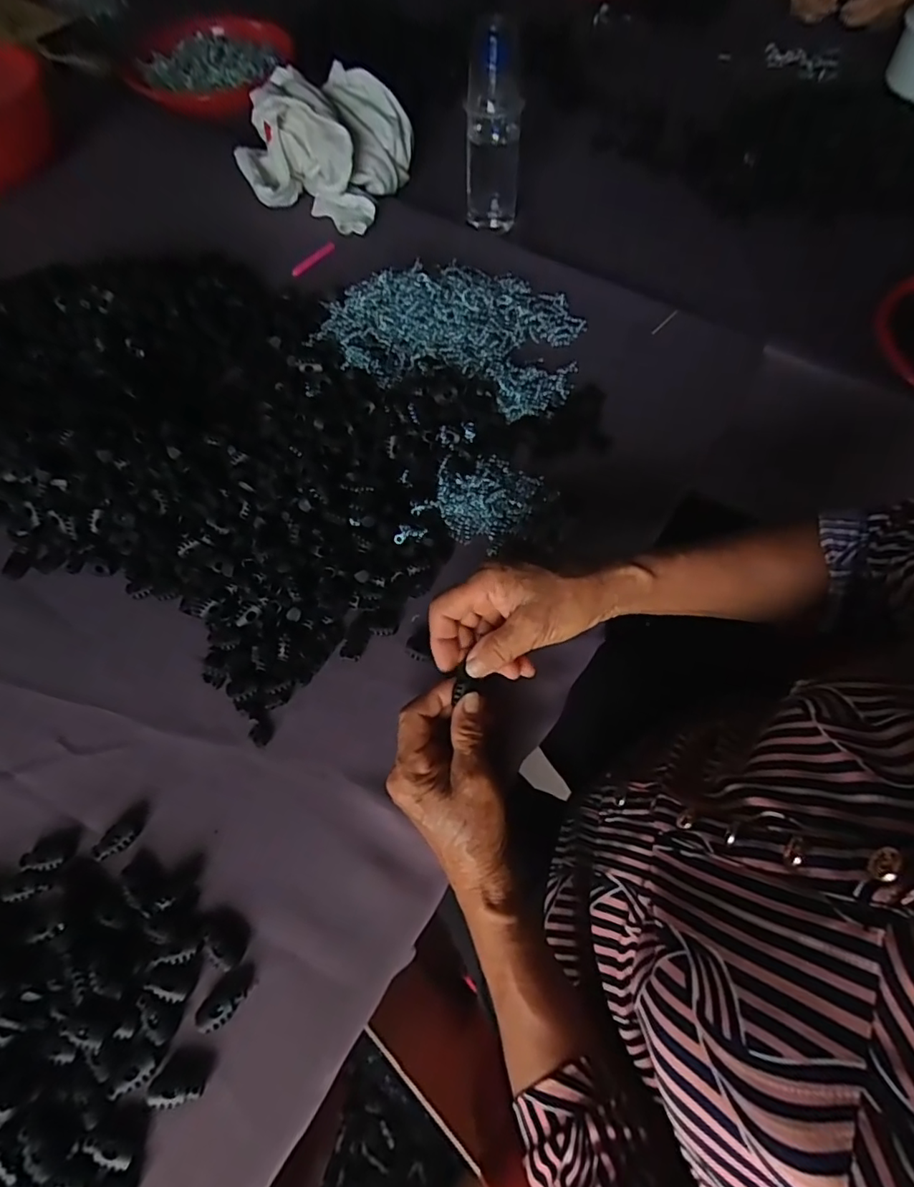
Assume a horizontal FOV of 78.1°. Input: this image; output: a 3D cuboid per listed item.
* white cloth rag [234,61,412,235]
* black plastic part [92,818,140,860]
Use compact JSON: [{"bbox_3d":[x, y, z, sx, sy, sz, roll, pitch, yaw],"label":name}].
[{"bbox_3d":[-0.168,-0.544,0.675,0.193,0.094,0.181,18,64,14],"label":"white cloth rag"},{"bbox_3d":[-0.224,0.161,0.370,0.017,0.005,0.029,40,71,18],"label":"black plastic part"}]

